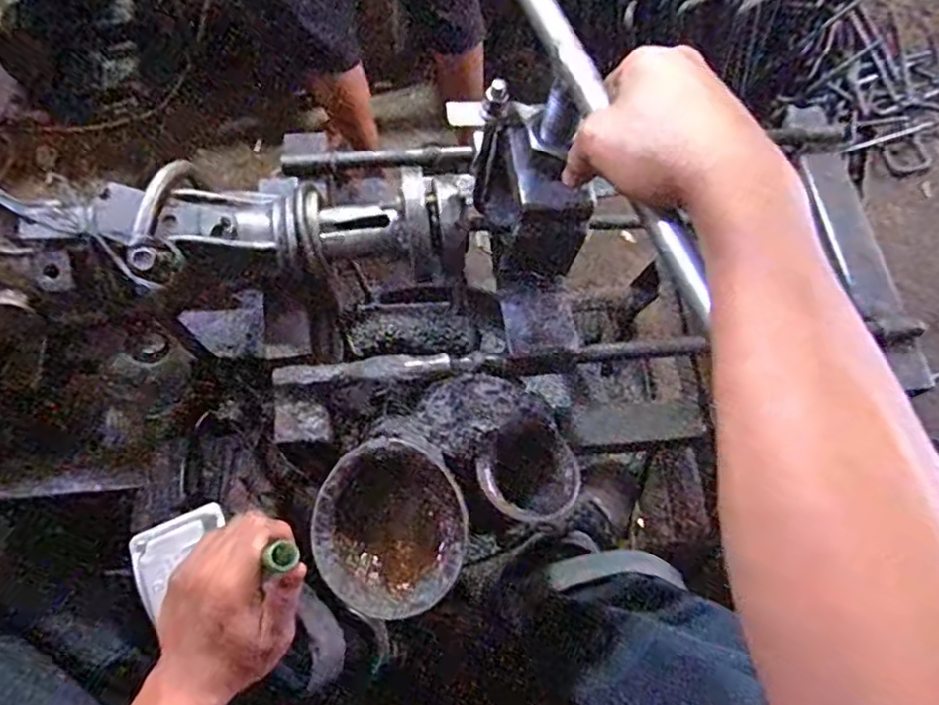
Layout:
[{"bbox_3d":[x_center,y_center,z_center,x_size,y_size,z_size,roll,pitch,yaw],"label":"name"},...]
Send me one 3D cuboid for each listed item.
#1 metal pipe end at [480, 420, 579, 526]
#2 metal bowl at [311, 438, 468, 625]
[{"bbox_3d":[0.052,0.102,0.521,0.079,0.067,0.081,1,67,-1],"label":"metal pipe end"},{"bbox_3d":[-0.059,0.136,0.477,0.111,0.060,0.116,1,67,-1],"label":"metal bowl"}]

